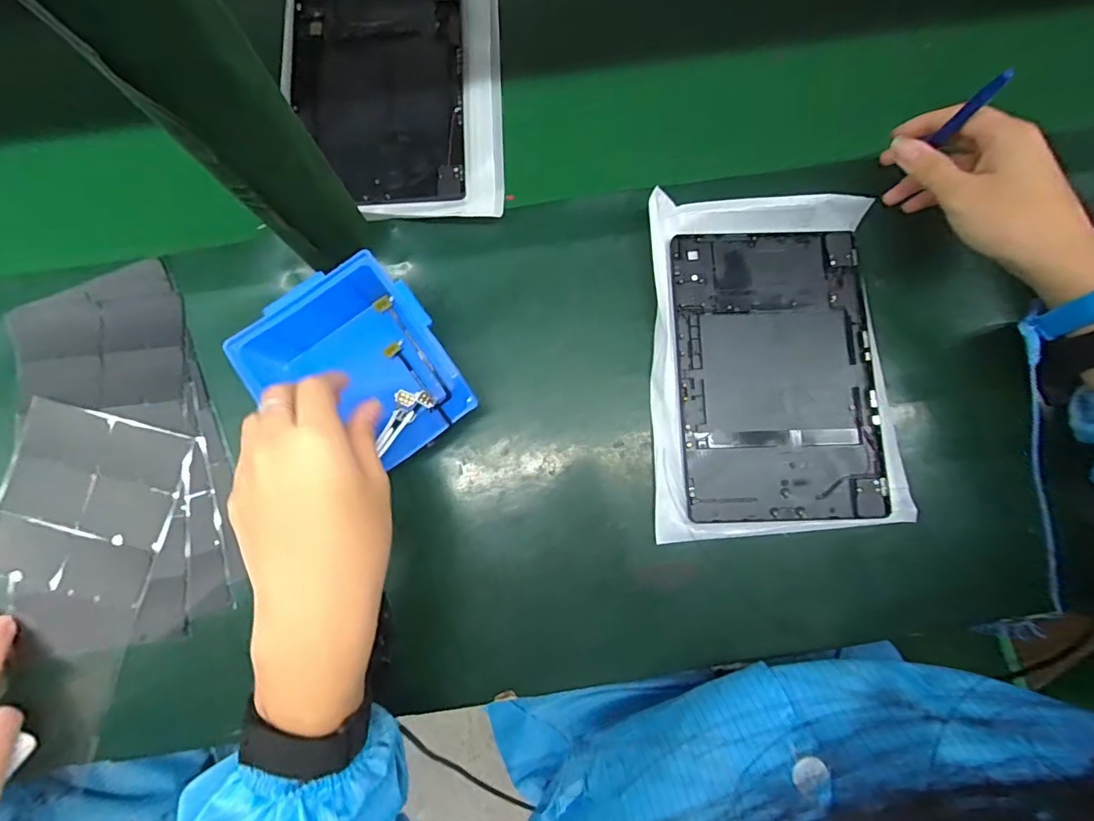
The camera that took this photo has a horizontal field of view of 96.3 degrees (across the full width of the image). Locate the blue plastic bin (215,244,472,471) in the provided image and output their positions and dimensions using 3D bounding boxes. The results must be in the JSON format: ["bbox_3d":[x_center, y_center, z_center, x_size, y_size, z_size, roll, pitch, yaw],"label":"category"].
[{"bbox_3d":[-0.133,-0.020,0.360,0.118,0.070,0.126,-38,83,-7],"label":"blue plastic bin"}]

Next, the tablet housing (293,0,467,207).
[{"bbox_3d":[-0.154,-0.300,0.450,0.151,0.008,0.237,-4,80,-2],"label":"tablet housing"}]

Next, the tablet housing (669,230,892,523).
[{"bbox_3d":[0.186,-0.033,0.402,0.158,0.016,0.237,-1,80,-2],"label":"tablet housing"}]

